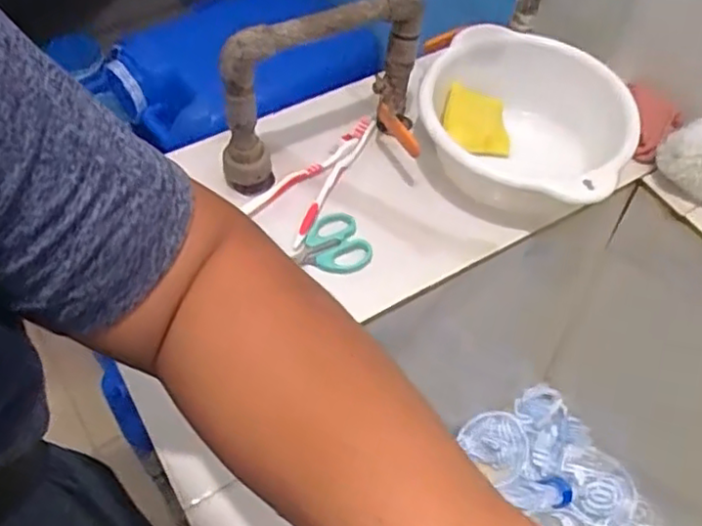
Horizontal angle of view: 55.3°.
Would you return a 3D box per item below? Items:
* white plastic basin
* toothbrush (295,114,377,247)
[{"bbox_3d":[0.177,-0.141,0.683,0.201,0.095,0.209,1,56,-2],"label":"white plastic basin"},{"bbox_3d":[-0.019,-0.088,0.686,0.017,0.015,0.177,23,58,13],"label":"toothbrush"}]

